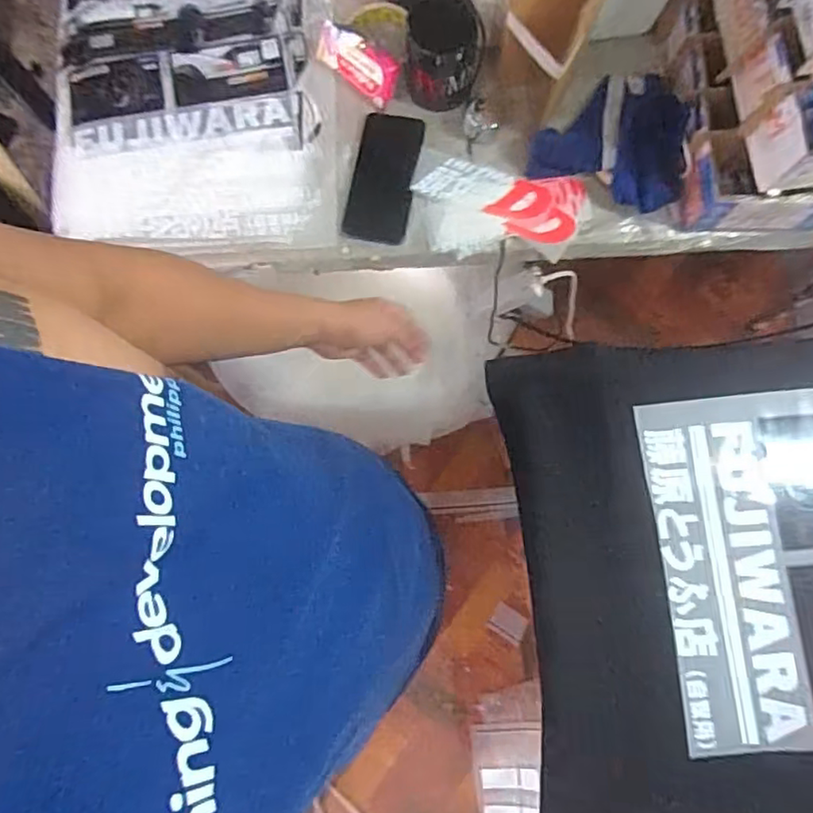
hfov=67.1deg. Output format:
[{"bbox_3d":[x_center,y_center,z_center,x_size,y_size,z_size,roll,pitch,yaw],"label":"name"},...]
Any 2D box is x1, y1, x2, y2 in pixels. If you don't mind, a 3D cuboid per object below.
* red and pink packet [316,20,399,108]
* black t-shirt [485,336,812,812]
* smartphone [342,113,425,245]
[{"bbox_3d":[-0.063,-0.434,0.772,0.113,0.056,0.013,37,45,2],"label":"red and pink packet"},{"bbox_3d":[0.425,0.140,0.578,0.626,0.069,0.459,-5,80,-1],"label":"black t-shirt"},{"bbox_3d":[-0.028,-0.289,0.764,0.076,0.010,0.179,10,80,1],"label":"smartphone"}]

